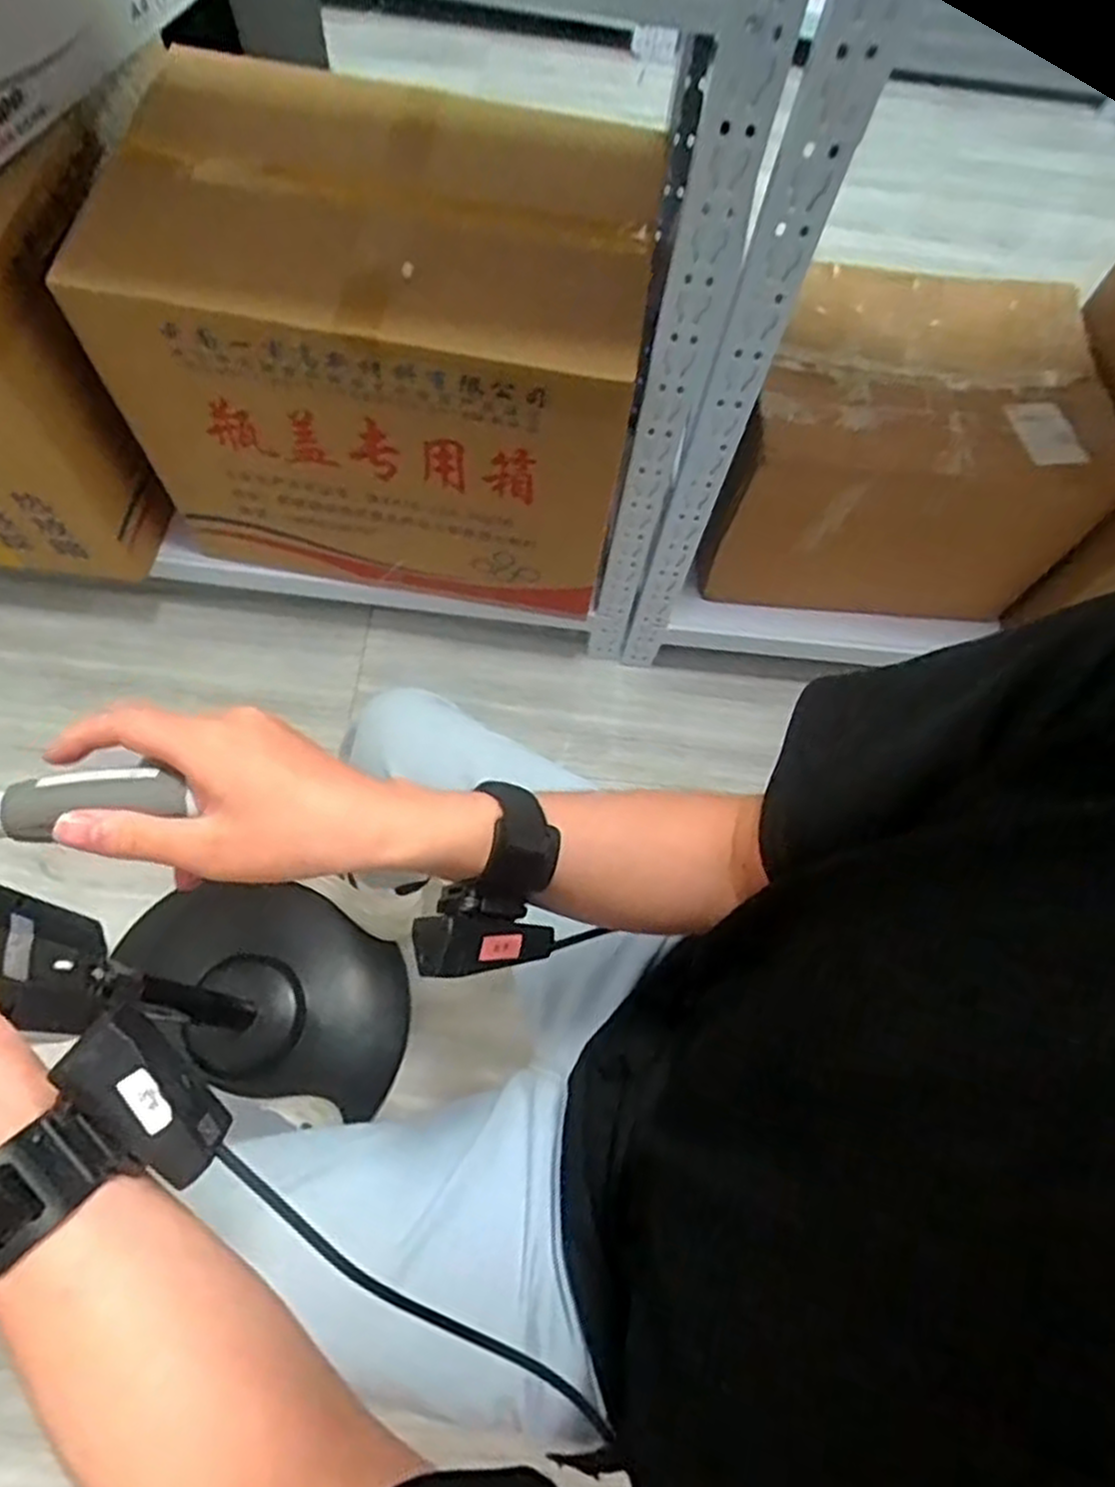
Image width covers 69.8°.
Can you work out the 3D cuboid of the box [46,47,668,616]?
[{"bbox_3d":[-0.240,-0.556,1.124,0.706,0.467,0.480,12,69,2],"label":"box"}]

